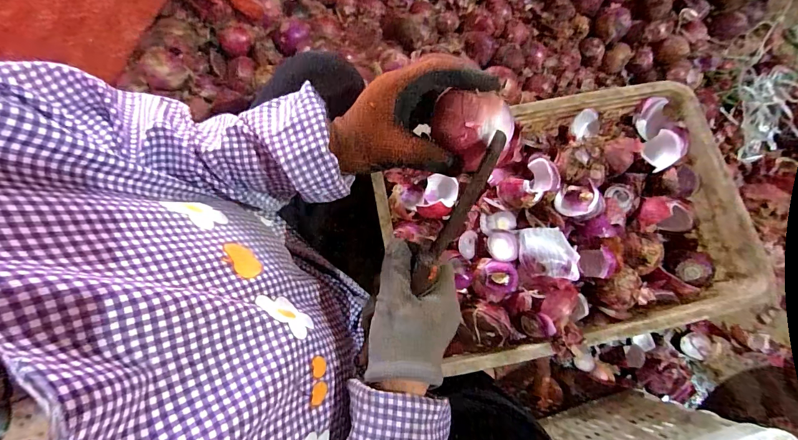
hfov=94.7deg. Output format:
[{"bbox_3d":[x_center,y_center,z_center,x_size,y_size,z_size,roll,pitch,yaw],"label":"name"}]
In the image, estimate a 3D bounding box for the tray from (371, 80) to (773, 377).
[{"bbox_3d":[0.243,-0.004,0.555,0.525,0.113,0.365,-13,77,-4],"label":"tray"}]

